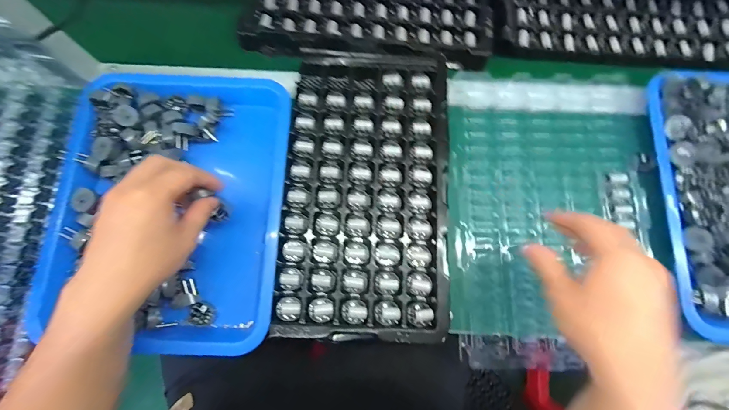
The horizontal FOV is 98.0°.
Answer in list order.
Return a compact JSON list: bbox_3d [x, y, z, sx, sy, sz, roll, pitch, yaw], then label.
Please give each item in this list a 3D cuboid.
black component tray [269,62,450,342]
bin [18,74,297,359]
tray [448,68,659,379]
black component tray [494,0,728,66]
[{"bbox_3d":[0.004,-0.021,0.391,0.199,0.034,0.350,3,76,1],"label":"black component tray"},{"bbox_3d":[-0.233,-0.005,0.385,0.267,0.066,0.340,3,76,0],"label":"bin"},{"bbox_3d":[0.232,0.004,0.394,0.257,0.034,0.363,4,76,1],"label":"tray"},{"bbox_3d":[0.375,-0.306,0.463,0.367,0.021,0.207,4,76,1],"label":"black component tray"}]

